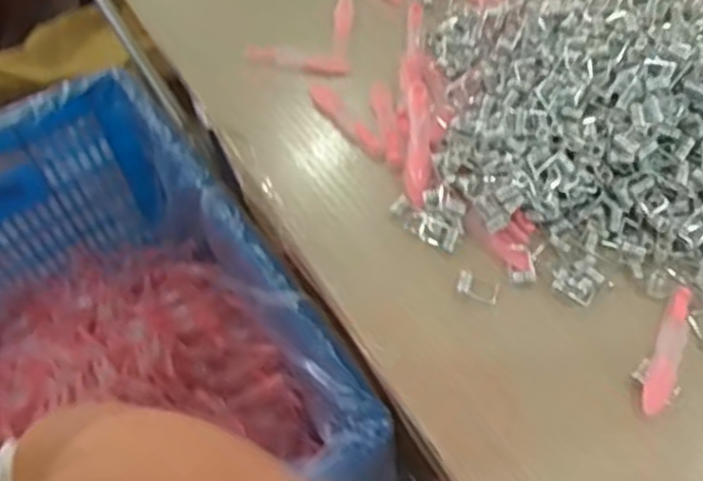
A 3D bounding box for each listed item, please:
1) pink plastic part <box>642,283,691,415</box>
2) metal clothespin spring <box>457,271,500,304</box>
[{"bbox_3d":[0.170,0.058,0.391,0.014,0.004,0.078,22,60,17],"label":"pink plastic part"},{"bbox_3d":[0.072,0.028,0.420,0.023,0.004,0.014,20,74,6],"label":"metal clothespin spring"}]

